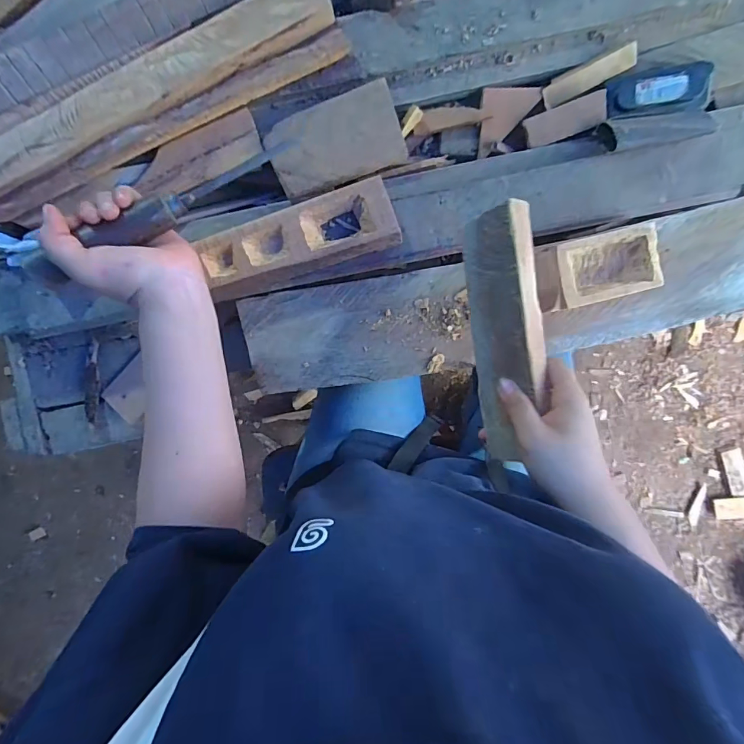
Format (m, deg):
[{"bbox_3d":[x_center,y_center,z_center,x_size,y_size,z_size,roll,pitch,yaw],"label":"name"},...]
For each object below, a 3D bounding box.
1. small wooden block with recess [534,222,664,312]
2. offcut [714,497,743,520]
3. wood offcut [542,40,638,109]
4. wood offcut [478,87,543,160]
[{"bbox_3d":[0.225,-0.103,0.435,0.113,0.052,0.065,-10,91,2],"label":"small wooden block with recess"},{"bbox_3d":[0.983,0.358,1.107,0.146,0.019,0.062,-3,92,2],"label":"offcut"},{"bbox_3d":[0.230,-0.315,0.445,0.100,0.013,0.029,-25,89,1],"label":"wood offcut"},{"bbox_3d":[0.150,-0.273,0.459,0.061,0.011,0.071,2,92,2],"label":"wood offcut"}]

